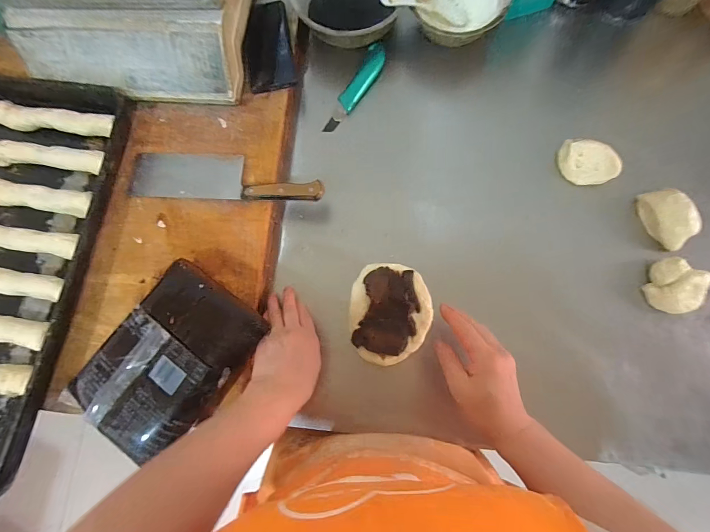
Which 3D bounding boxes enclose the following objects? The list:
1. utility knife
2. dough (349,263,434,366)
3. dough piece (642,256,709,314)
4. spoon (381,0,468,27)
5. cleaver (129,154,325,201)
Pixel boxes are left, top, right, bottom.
[{"bbox_3d":[0.001,-0.294,0.563,0.035,0.022,0.164,32,82,9],"label":"utility knife"},{"bbox_3d":[0.053,0.067,0.494,0.116,0.017,0.141,-1,78,3],"label":"dough"},{"bbox_3d":[0.449,0.027,0.473,0.068,0.044,0.076,-6,78,2],"label":"dough piece"},{"bbox_3d":[0.112,-0.425,0.549,0.162,0.019,0.053,-12,81,-27],"label":"spoon"},{"bbox_3d":[-0.195,-0.137,0.507,0.295,0.022,0.072,3,79,4],"label":"cleaver"}]

